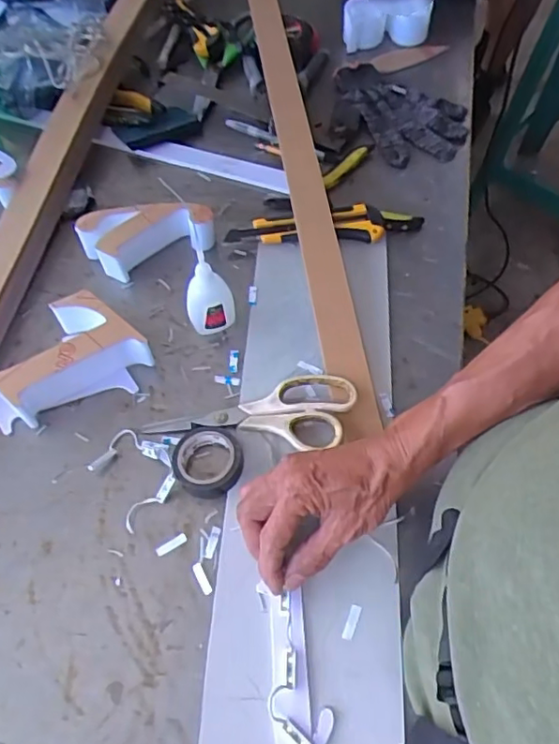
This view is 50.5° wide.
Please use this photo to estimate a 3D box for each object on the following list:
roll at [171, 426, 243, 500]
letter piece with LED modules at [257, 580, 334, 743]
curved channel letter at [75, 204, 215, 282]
[{"bbox_3d":[-0.061,0.074,0.500,0.057,0.023,0.058,-1,58,1],"label":"roll"},{"bbox_3d":[0.010,0.208,0.417,0.039,0.014,0.110,-7,59,-3],"label":"letter piece with LED modules"},{"bbox_3d":[-0.137,-0.141,0.623,0.137,0.045,0.062,-14,59,-7],"label":"curved channel letter"}]

